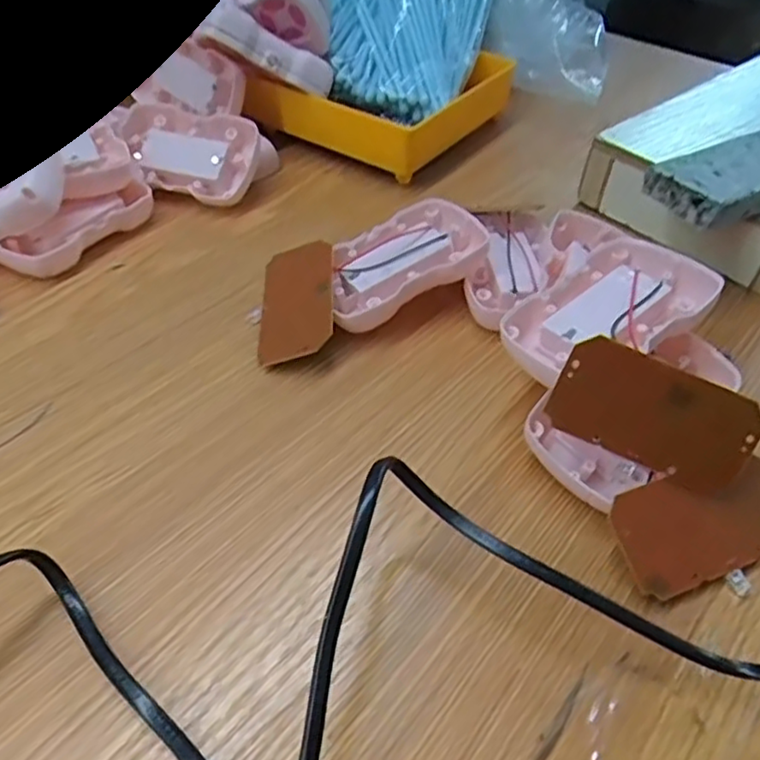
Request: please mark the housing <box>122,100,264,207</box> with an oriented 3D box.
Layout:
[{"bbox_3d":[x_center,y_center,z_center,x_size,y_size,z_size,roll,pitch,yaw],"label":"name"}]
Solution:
[{"bbox_3d":[-0.117,-0.137,0.405,0.087,0.016,0.054,15,78,8],"label":"housing"}]

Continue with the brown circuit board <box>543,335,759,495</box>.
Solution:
[{"bbox_3d":[0.100,0.013,0.242,0.073,0.037,0.004,24,13,0],"label":"brown circuit board"}]

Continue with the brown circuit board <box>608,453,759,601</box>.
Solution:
[{"bbox_3d":[0.119,0.051,0.242,0.073,0.005,0.037,-15,74,-18],"label":"brown circuit board"}]

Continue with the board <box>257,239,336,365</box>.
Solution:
[{"bbox_3d":[-0.040,-0.040,0.321,0.036,0.004,0.072,-15,50,13],"label":"board"}]

